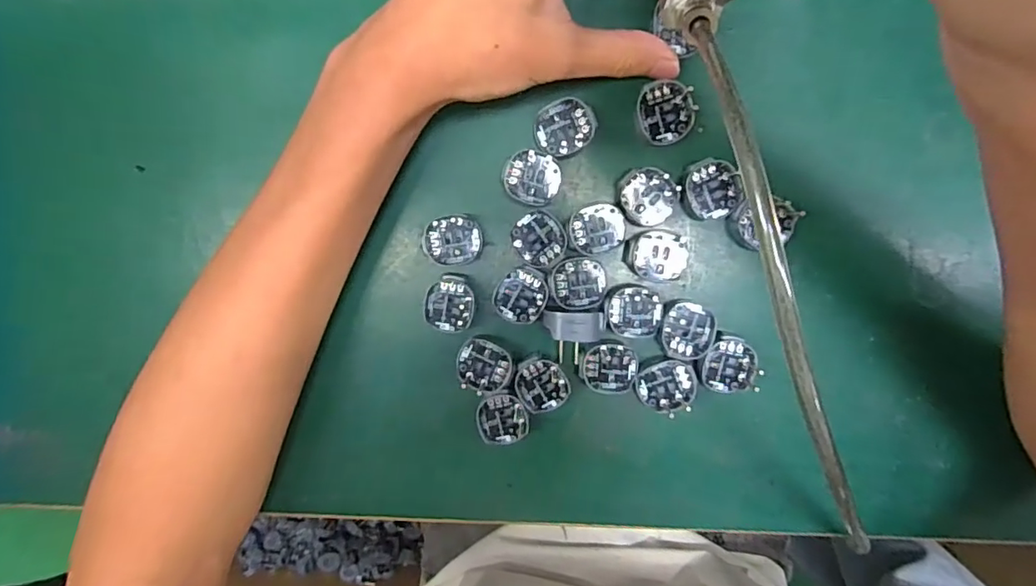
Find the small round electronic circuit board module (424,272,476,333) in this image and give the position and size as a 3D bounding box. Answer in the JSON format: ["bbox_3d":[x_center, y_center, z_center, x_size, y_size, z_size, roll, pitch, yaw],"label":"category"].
[{"bbox_3d":[-0.033,0.005,0.271,0.023,0.010,0.028,7,96,2],"label":"small round electronic circuit board module"}]

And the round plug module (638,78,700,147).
[{"bbox_3d":[0.069,-0.083,0.256,0.025,0.009,0.026,0,96,2],"label":"round plug module"}]

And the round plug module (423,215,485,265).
[{"bbox_3d":[-0.031,-0.026,0.268,0.028,0.012,0.023,-3,96,3],"label":"round plug module"}]

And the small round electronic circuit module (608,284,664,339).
[{"bbox_3d":[0.057,0.009,0.263,0.025,0.004,0.025,0,96,2],"label":"small round electronic circuit module"}]

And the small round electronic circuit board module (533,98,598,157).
[{"bbox_3d":[0.022,-0.077,0.258,0.027,0.010,0.025,0,96,2],"label":"small round electronic circuit board module"}]

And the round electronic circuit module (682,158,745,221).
[{"bbox_3d":[0.092,-0.049,0.260,0.026,0.009,0.027,0,96,2],"label":"round electronic circuit module"}]

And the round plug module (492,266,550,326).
[{"bbox_3d":[0.002,0.001,0.269,0.025,0.010,0.027,0,96,2],"label":"round plug module"}]

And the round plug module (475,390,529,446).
[{"bbox_3d":[-0.008,0.062,0.275,0.025,0.008,0.028,-8,95,3],"label":"round plug module"}]

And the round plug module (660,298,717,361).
[{"bbox_3d":[0.083,0.018,0.267,0.026,0.006,0.028,0,96,2],"label":"round plug module"}]

